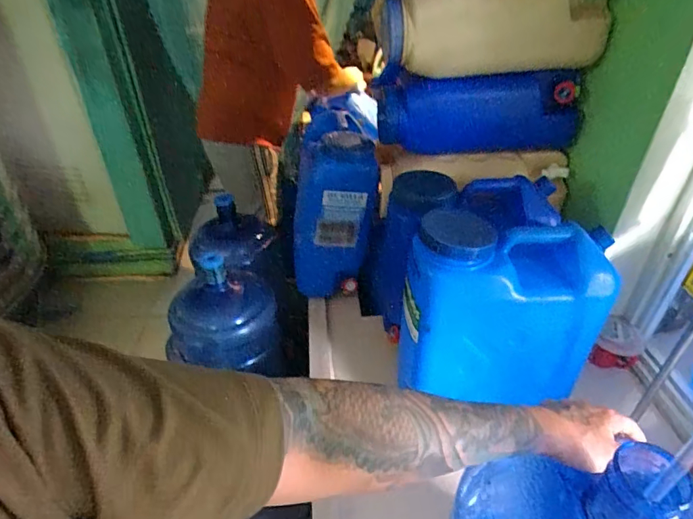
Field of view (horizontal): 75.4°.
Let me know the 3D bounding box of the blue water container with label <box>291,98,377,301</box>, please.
[{"bbox_3d":[-0.031,-0.135,1.108,0.200,0.399,0.231,0,37,1],"label":"blue water container with label"}]

